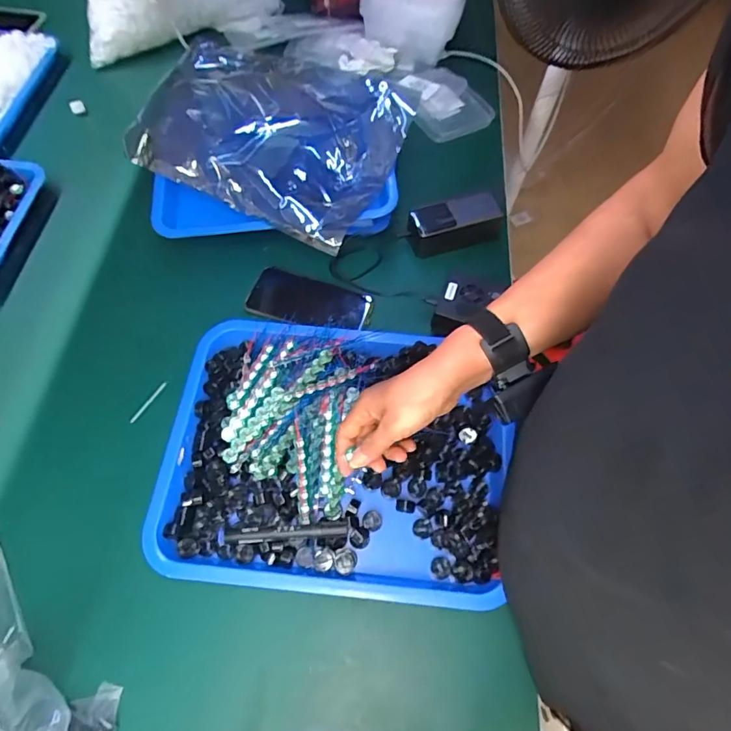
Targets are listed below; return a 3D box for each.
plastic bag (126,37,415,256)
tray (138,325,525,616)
[{"bbox_3d":[-0.125,-0.332,0.663,0.334,0.113,0.272,26,65,12],"label":"plastic bag"},{"bbox_3d":[-0.036,0.089,0.540,0.370,0.052,0.296,5,62,1],"label":"tray"}]

